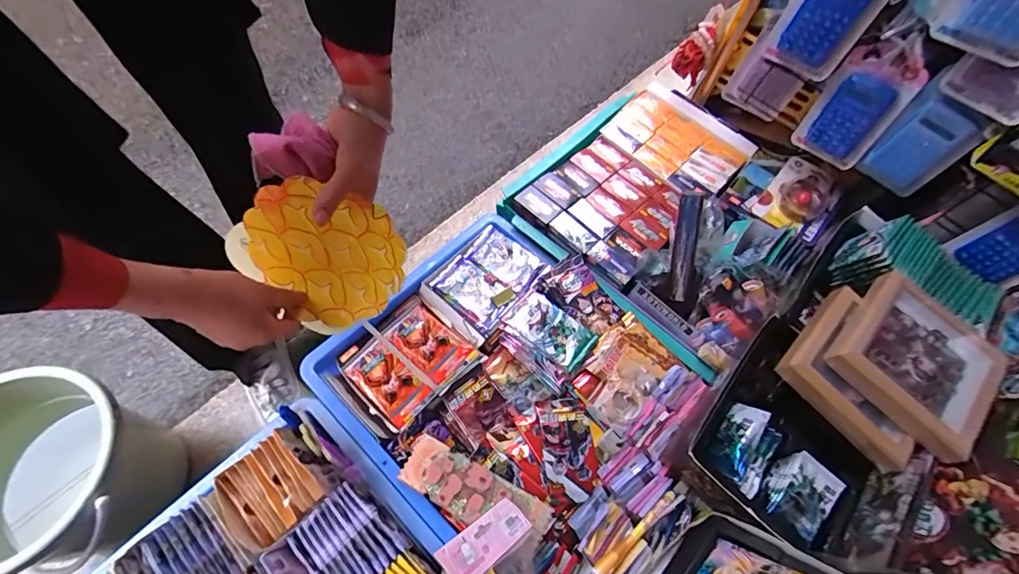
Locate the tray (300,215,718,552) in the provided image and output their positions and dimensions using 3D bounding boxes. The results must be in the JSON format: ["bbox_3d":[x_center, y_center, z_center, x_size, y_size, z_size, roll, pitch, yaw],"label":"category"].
[{"bbox_3d":[-0.017,0.106,0.609,0.370,0.055,0.393,41,67,16],"label":"tray"}]

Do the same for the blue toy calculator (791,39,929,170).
[{"bbox_3d":[0.453,-0.233,0.587,0.087,0.154,0.036,37,66,15],"label":"blue toy calculator"}]

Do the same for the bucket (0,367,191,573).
[{"bbox_3d":[-0.636,0.271,0.640,0.267,0.239,0.243,2,63,-3],"label":"bucket"}]

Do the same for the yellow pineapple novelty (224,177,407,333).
[{"bbox_3d":[-0.197,-0.028,0.470,0.169,0.159,0.022,-32,25,22],"label":"yellow pineapple novelty"}]

